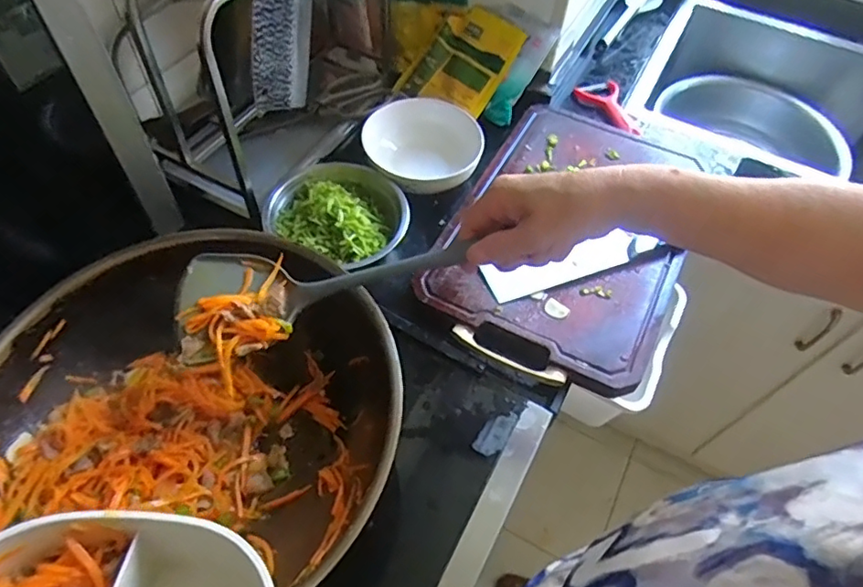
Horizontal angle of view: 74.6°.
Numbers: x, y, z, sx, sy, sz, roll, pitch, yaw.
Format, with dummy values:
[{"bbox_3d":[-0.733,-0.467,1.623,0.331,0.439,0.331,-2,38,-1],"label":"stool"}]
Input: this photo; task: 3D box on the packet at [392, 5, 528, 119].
[{"bbox_3d":[0.040,-0.318,0.782,0.120,0.030,0.146,37,102,12],"label":"packet"}]

